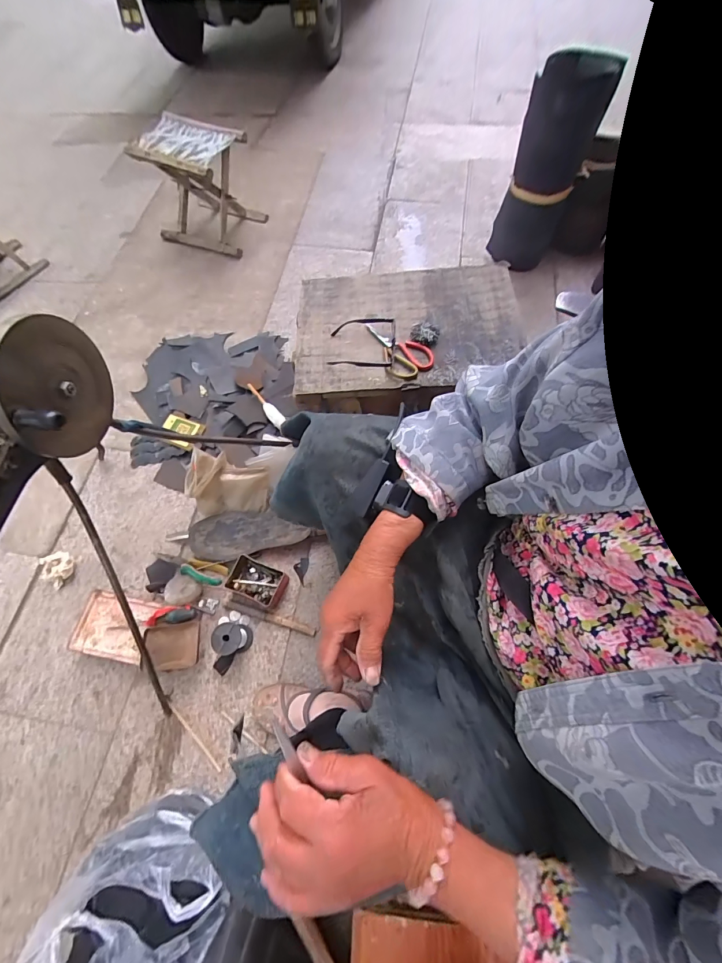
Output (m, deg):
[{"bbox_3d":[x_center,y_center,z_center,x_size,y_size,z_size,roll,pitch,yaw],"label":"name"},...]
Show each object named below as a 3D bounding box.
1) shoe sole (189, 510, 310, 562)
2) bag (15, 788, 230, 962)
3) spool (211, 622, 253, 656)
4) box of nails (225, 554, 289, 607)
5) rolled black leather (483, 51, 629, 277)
[{"bbox_3d":[-0.261,0.122,0.858,0.265,0.037,0.105,-8,67,-1],"label":"shoe sole"},{"bbox_3d":[-0.342,0.658,0.549,0.249,0.195,0.231,-31,69,-11],"label":"bag"},{"bbox_3d":[-0.265,0.324,0.749,0.053,0.093,0.057,-1,67,2],"label":"spool"},{"bbox_3d":[-0.234,0.226,0.818,0.117,0.051,0.083,20,69,11],"label":"box of nails"},{"bbox_3d":[0.466,-0.785,0.924,0.168,0.399,0.202,20,69,11],"label":"rolled black leather"}]

